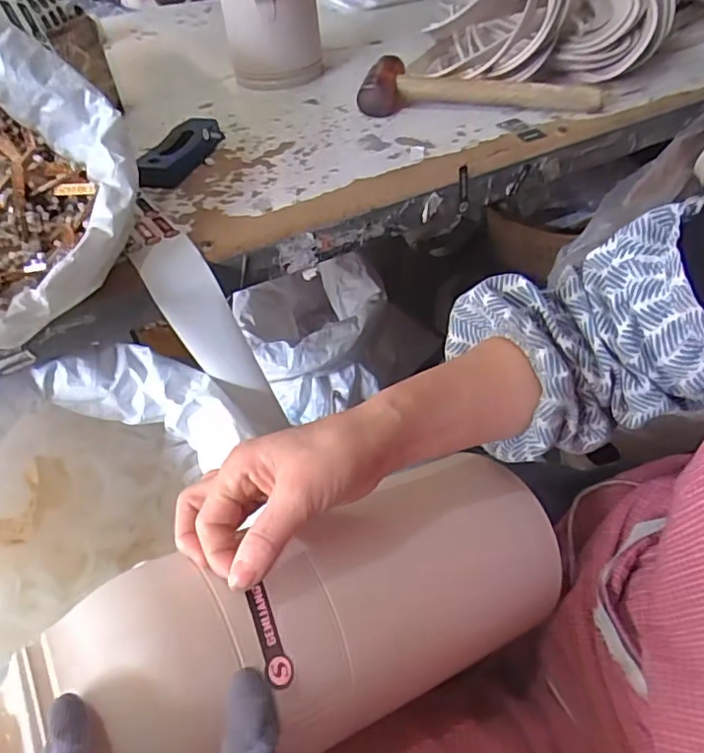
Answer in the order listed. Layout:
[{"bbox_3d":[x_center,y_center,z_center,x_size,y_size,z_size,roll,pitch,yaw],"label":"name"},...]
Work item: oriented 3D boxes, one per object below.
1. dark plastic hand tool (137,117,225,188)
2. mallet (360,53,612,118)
[{"bbox_3d":[-0.198,-0.267,0.676,0.051,0.023,0.147,5,46,9],"label":"dark plastic hand tool"},{"bbox_3d":[0.161,-0.362,0.720,0.291,0.042,0.067,8,47,12],"label":"mallet"}]

